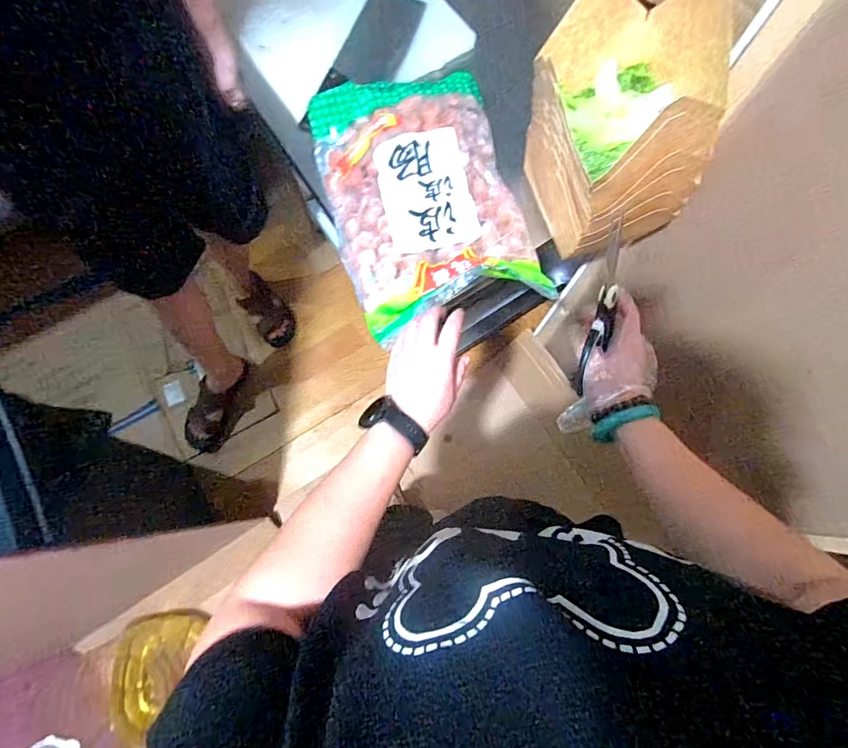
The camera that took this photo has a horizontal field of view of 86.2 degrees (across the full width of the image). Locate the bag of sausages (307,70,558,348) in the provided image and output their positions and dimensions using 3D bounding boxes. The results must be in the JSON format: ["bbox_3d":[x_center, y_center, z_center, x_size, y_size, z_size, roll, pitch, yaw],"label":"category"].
[{"bbox_3d":[-0.003,-0.242,0.606,0.243,0.055,0.348,-15,76,-5],"label":"bag of sausages"}]

